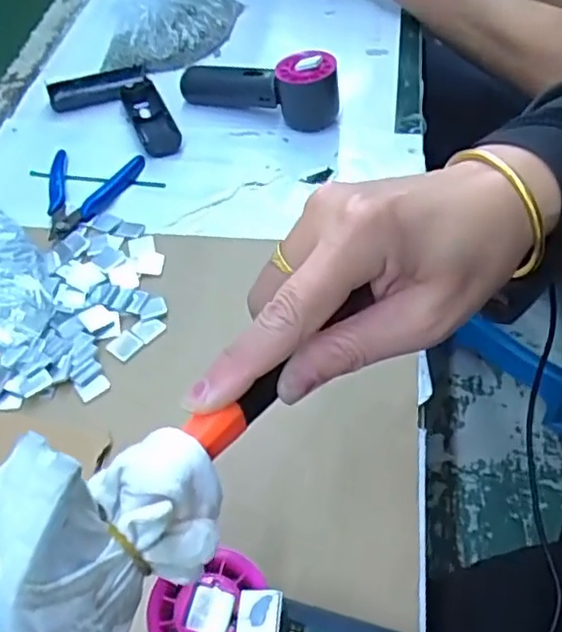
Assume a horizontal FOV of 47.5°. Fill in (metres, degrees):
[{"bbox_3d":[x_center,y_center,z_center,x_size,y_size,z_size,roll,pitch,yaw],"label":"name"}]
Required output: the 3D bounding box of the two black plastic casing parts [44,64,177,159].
[{"bbox_3d":[-0.166,-0.199,0.627,0.099,0.015,0.157,-20,54,-13],"label":"two black plastic casing parts"}]

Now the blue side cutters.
[{"bbox_3d":[-0.167,-0.108,0.554,0.077,0.012,0.113,-2,52,0],"label":"blue side cutters"}]

